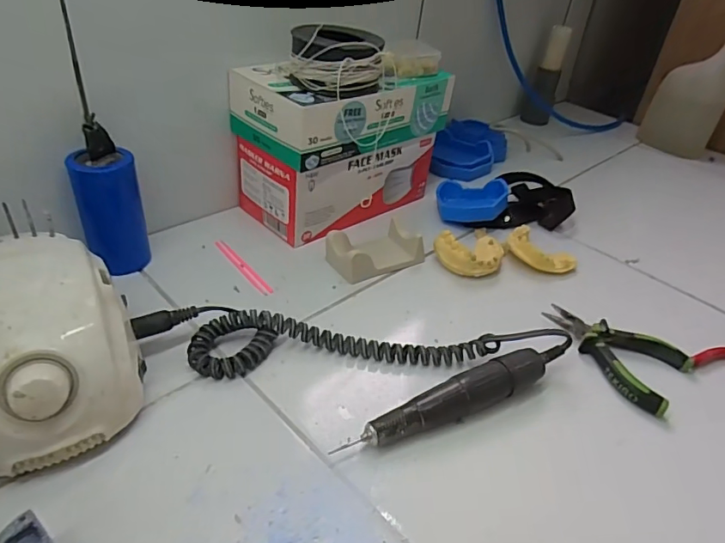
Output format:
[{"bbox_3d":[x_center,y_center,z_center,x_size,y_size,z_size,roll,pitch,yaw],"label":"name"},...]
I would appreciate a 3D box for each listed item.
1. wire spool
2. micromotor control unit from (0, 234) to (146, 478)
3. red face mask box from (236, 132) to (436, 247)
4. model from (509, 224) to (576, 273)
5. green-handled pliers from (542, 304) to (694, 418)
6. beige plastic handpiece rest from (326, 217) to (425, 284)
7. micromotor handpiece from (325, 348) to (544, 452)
[{"bbox_3d":[-0.025,-0.192,0.452,0.090,0.046,0.071,4,37,-5],"label":"wire spool"},{"bbox_3d":[-0.200,0.045,0.315,0.101,0.085,0.135,-15,42,-26],"label":"micromotor control unit"},{"bbox_3d":[-0.023,-0.116,0.554,0.203,0.084,0.108,-25,47,-35],"label":"red face mask box"},{"bbox_3d":[0.185,-0.021,0.522,0.069,0.024,0.047,33,44,30],"label":"model"},{"bbox_3d":[0.208,0.065,0.420,0.112,0.015,0.079,31,43,29],"label":"green-handled pliers"},{"bbox_3d":[0.010,-0.022,0.490,0.095,0.030,0.050,-20,44,-30],"label":"beige plastic handpiece rest"},{"bbox_3d":[0.062,0.091,0.346,0.158,0.028,0.026,-14,42,-25],"label":"micromotor handpiece"}]

